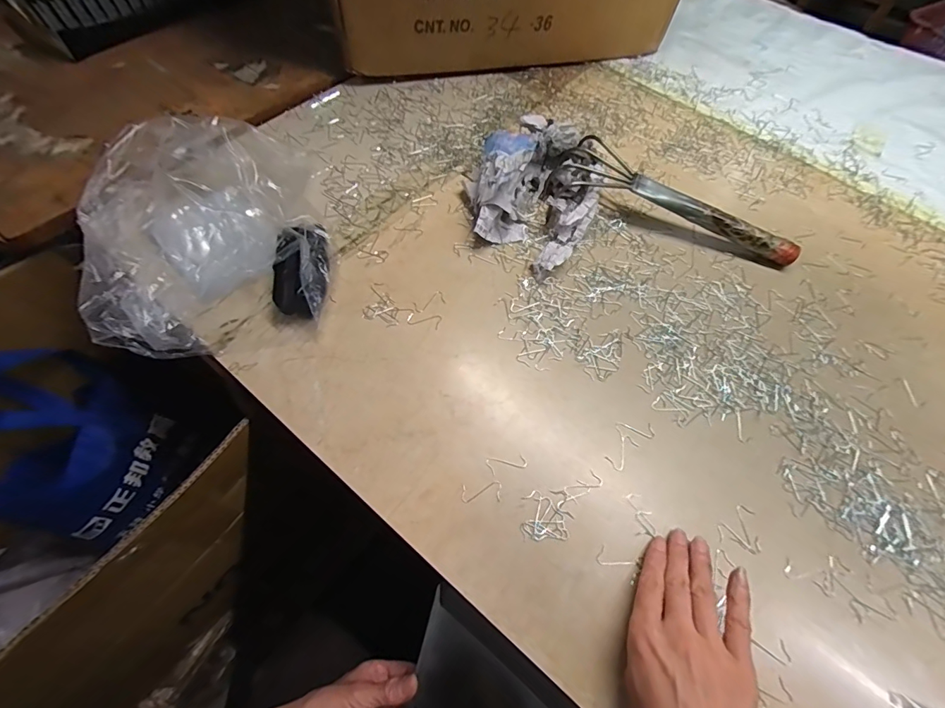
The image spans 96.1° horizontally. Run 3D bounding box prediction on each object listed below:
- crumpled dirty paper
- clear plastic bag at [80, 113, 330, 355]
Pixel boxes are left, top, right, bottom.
[{"bbox_3d":[0.087,-0.218,0.529,0.161,0.062,0.231,31,65,14],"label":"crumpled dirty paper"},{"bbox_3d":[-0.278,-0.139,0.453,0.219,0.084,0.262,-16,64,-10],"label":"clear plastic bag"}]

